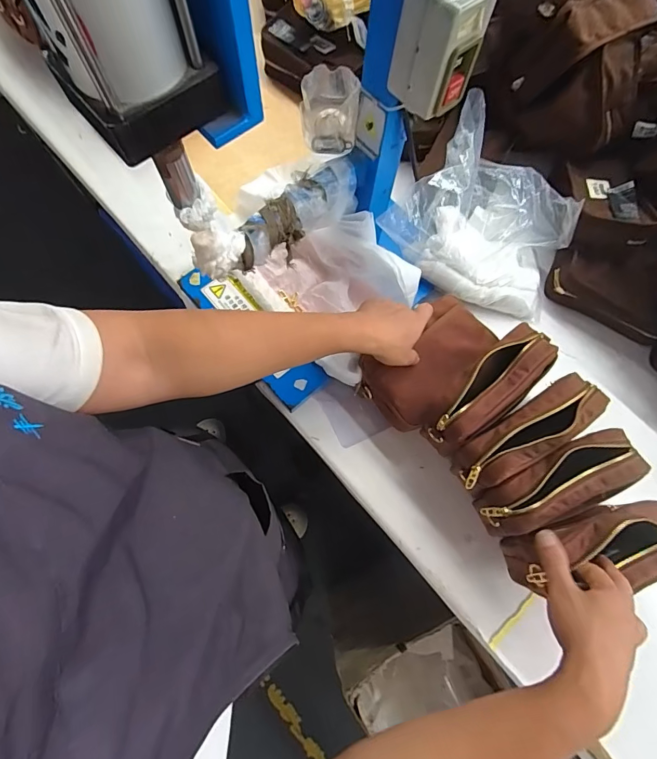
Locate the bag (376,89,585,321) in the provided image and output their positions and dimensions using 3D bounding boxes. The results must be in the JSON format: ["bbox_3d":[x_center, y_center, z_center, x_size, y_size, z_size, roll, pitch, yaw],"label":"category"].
[{"bbox_3d":[0.232,-0.226,0.581,0.251,0.169,0.184,18,74,4],"label":"bag"}]

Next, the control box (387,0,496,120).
[{"bbox_3d":[0.088,-0.264,0.322,0.049,0.083,0.052,-40,78,-12],"label":"control box"}]

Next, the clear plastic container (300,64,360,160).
[{"bbox_3d":[0.002,-0.293,0.439,0.056,0.082,0.054,3,74,-1],"label":"clear plastic container"}]

